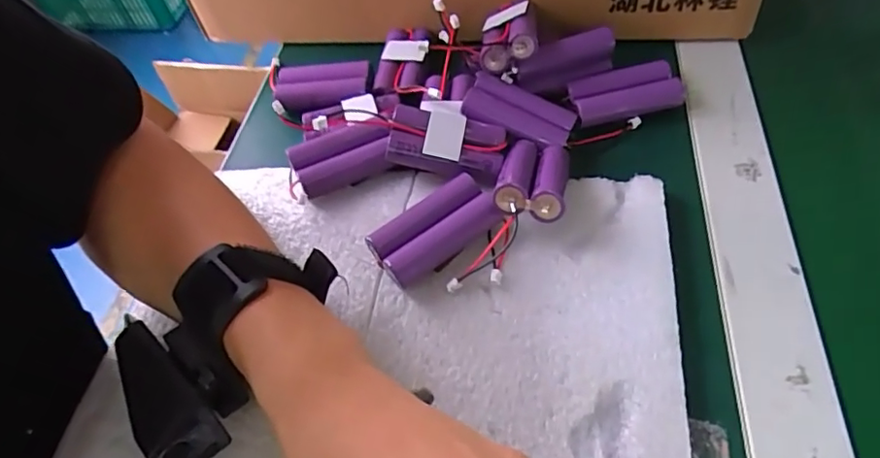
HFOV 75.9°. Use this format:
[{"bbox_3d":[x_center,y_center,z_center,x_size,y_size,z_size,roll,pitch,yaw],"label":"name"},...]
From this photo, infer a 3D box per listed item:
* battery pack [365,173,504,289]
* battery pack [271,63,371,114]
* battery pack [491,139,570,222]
[{"bbox_3d":[-0.003,0.001,0.298,0.065,0.020,0.031,-31,57,-16],"label":"battery pack"},{"bbox_3d":[-0.084,-0.100,0.397,0.066,0.014,0.032,-2,54,4],"label":"battery pack"},{"bbox_3d":[0.052,-0.029,0.310,0.034,0.017,0.073,8,30,11],"label":"battery pack"}]

